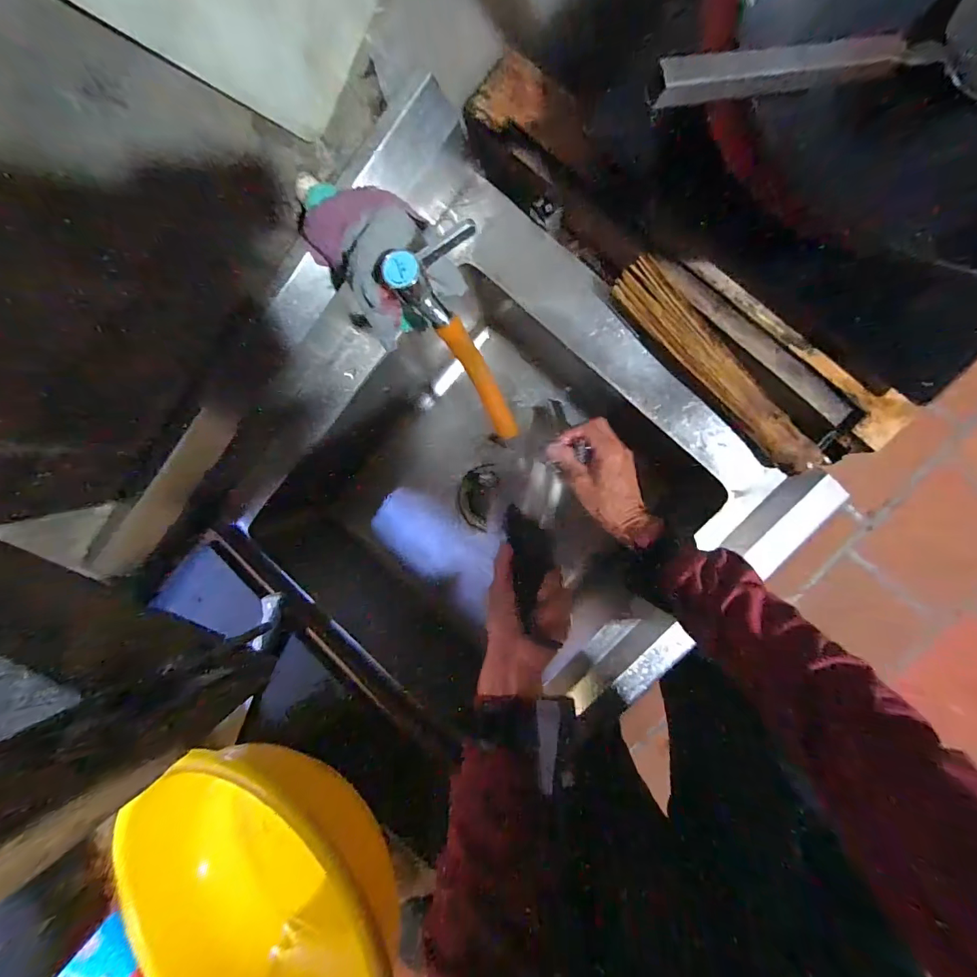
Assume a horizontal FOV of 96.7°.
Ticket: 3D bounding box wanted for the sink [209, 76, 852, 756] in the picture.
[{"bbox_3d":[0.023,0.016,0.621,0.547,0.263,0.532,43,98,3],"label":"sink"}]

